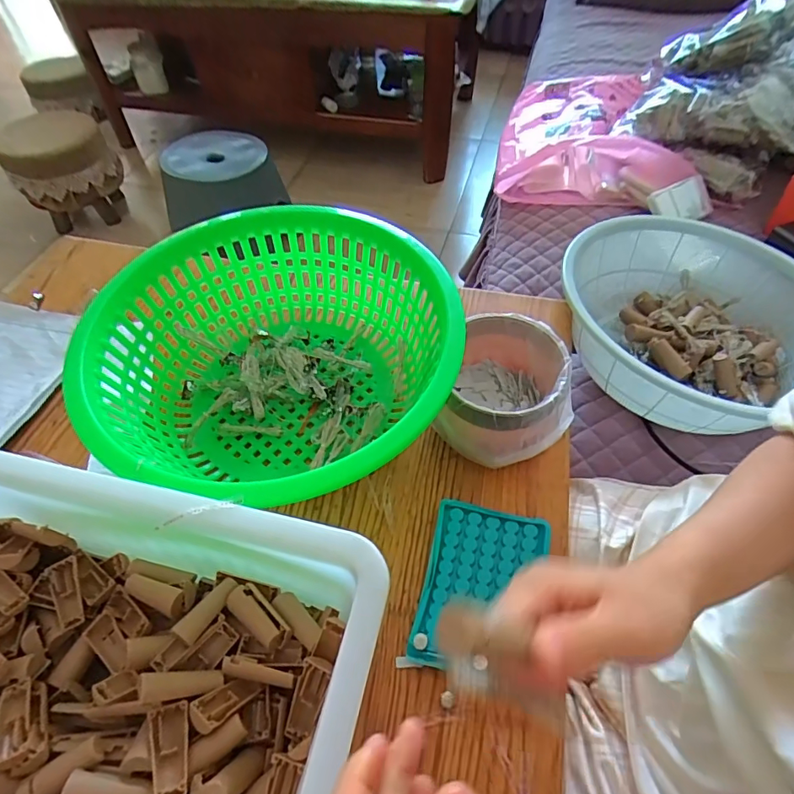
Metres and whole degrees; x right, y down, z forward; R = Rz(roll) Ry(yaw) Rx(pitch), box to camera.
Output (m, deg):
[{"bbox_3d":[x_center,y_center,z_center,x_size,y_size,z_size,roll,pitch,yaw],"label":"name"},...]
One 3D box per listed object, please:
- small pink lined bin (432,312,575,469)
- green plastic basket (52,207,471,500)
[{"bbox_3d":[0.093,-0.008,0.459,0.115,0.076,0.114,-1,53,1],"label":"small pink lined bin"},{"bbox_3d":[-0.109,-0.029,0.465,0.305,0.122,0.307,-1,53,1],"label":"green plastic basket"}]

